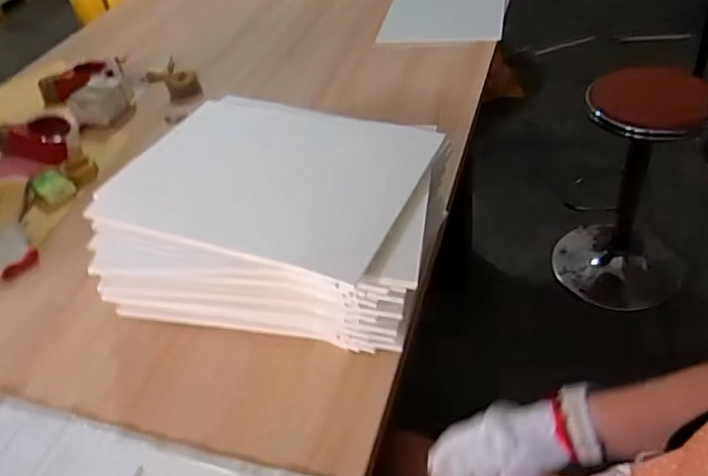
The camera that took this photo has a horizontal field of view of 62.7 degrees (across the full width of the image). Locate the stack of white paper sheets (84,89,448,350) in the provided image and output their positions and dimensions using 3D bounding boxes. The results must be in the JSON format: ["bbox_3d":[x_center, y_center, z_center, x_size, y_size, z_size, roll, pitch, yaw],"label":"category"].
[{"bbox_3d":[-0.104,-0.036,0.837,0.465,0.161,0.358,4,44,16],"label":"stack of white paper sheets"}]

